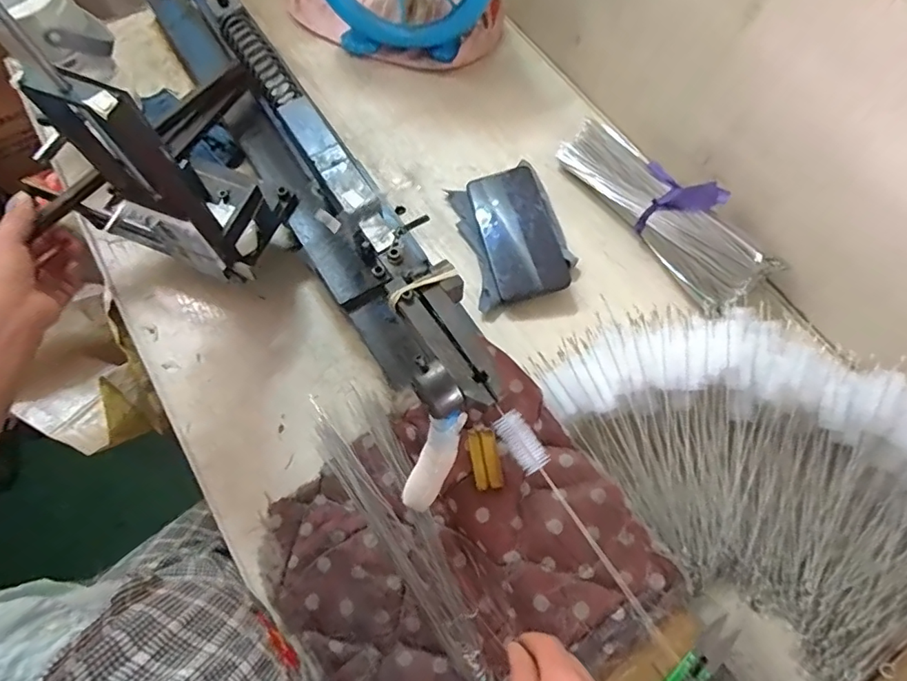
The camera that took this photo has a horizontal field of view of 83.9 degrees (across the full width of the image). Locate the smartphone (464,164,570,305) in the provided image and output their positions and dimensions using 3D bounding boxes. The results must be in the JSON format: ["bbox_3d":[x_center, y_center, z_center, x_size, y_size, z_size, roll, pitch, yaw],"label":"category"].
[{"bbox_3d":[0.071,-0.121,0.561,0.077,0.013,0.159,-17,70,2],"label":"smartphone"}]

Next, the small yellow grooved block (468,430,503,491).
[{"bbox_3d":[0.026,0.100,0.421,0.023,0.008,0.048,-8,70,-5],"label":"small yellow grooved block"}]

